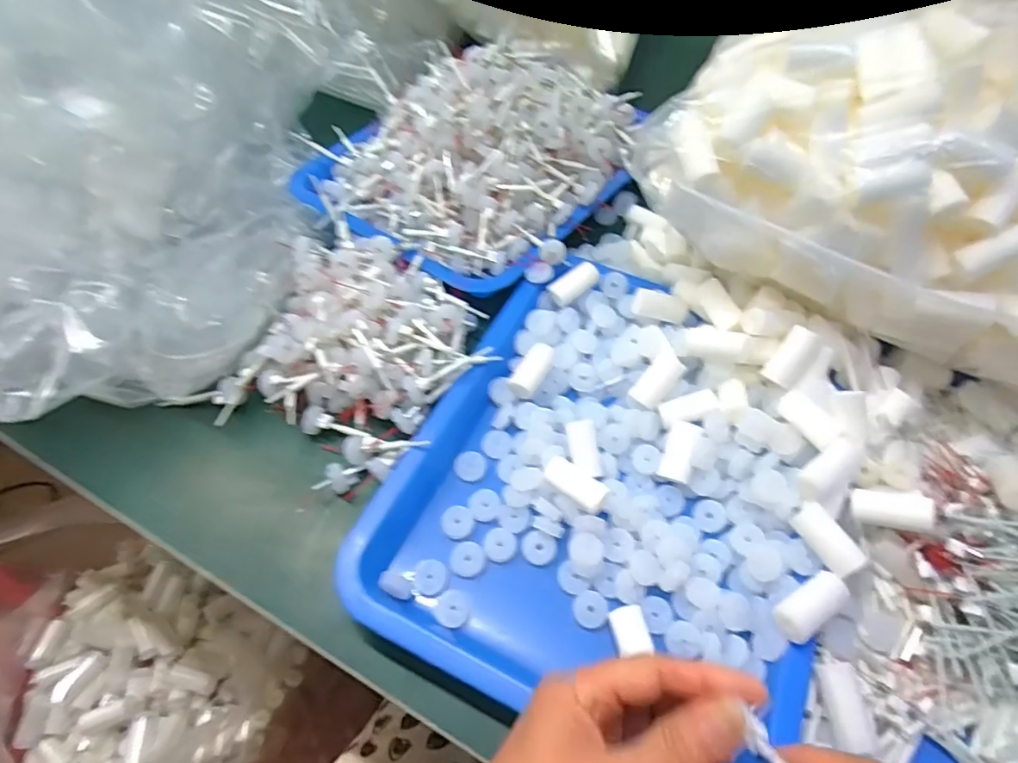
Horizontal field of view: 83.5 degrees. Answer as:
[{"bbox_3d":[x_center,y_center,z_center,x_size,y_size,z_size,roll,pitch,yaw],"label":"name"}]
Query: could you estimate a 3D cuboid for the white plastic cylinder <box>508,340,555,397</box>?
[{"bbox_3d":[0.017,-0.008,0.423,0.019,0.015,0.045,26,59,15],"label":"white plastic cylinder"}]

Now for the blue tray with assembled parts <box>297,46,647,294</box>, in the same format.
[{"bbox_3d":[-0.039,-0.225,0.522,0.267,0.094,0.261,32,61,19],"label":"blue tray with assembled parts"}]

